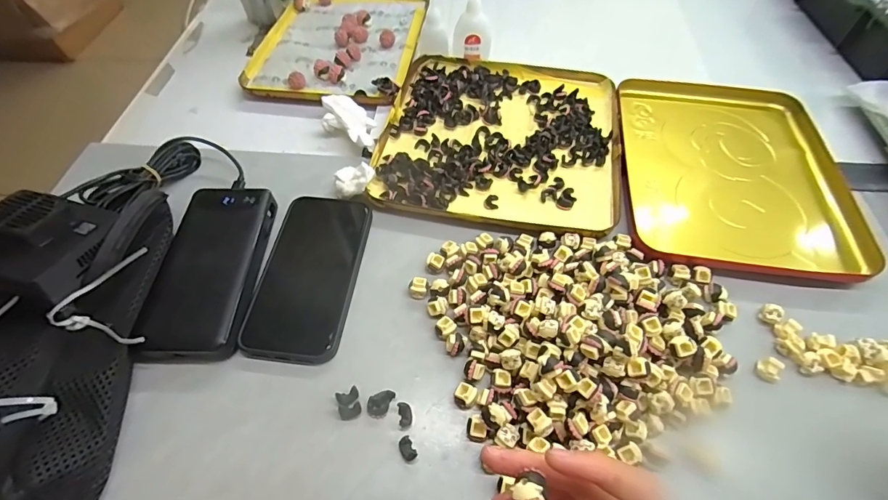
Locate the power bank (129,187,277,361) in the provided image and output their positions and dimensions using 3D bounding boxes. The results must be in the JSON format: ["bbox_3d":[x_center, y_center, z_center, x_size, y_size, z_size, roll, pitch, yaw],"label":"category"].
[{"bbox_3d":[-0.195,0.014,0.356,0.073,0.022,0.161,-1,56,1],"label":"power bank"}]

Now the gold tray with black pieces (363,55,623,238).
[{"bbox_3d":[0.061,-0.125,0.457,0.240,0.026,0.245,8,57,7],"label":"gold tray with black pieces"}]

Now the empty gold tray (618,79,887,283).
[{"bbox_3d":[0.286,-0.087,0.427,0.206,0.022,0.258,7,57,6],"label":"empty gold tray"}]

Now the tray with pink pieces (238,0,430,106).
[{"bbox_3d":[-0.133,-0.283,0.569,0.203,0.028,0.262,5,56,5],"label":"tray with pink pieces"}]

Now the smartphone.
[{"bbox_3d":[-0.114,0.018,0.364,0.078,0.012,0.155,4,56,5],"label":"smartphone"}]

